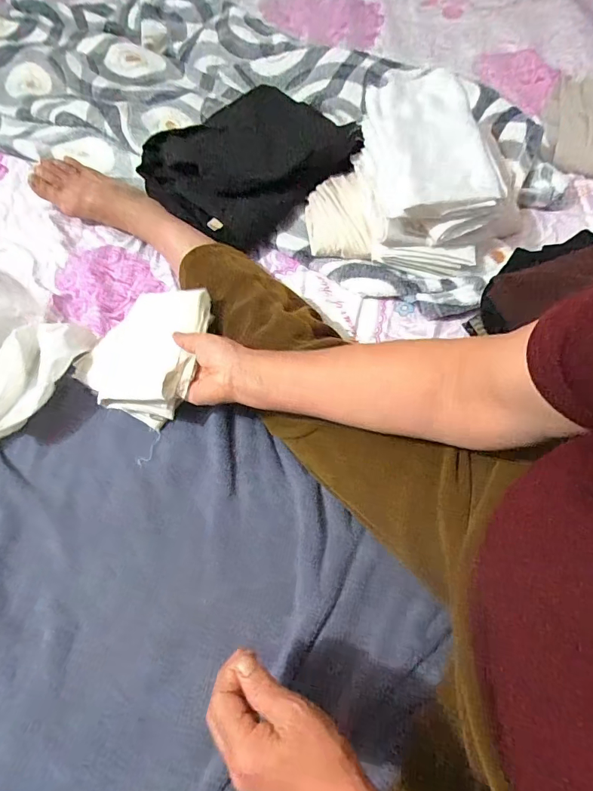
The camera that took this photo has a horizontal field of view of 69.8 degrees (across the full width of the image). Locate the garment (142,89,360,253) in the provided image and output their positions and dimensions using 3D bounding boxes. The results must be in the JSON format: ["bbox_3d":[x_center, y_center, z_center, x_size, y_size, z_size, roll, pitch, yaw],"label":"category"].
[{"bbox_3d":[-0.071,-0.371,0.665,0.286,0.060,0.257,-41,70,-19],"label":"garment"}]

